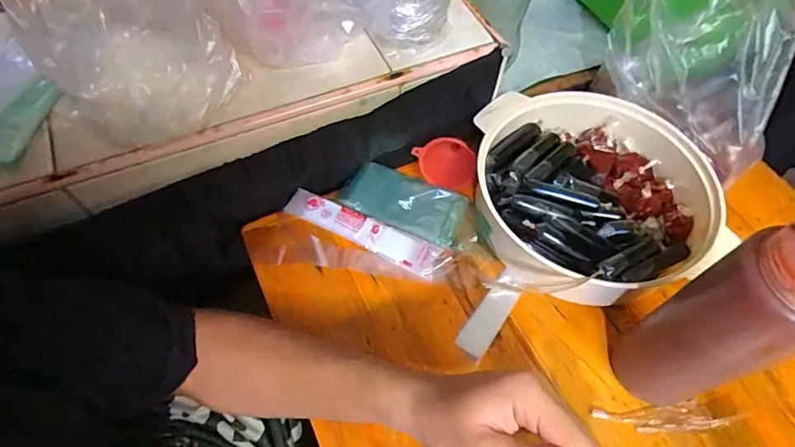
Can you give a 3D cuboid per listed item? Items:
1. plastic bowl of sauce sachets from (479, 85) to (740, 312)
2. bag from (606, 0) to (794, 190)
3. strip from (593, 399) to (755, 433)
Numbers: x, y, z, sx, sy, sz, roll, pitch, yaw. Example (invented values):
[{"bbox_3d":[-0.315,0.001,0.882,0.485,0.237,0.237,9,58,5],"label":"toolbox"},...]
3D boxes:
[{"bbox_3d":[0.203,-0.035,0.497,0.235,0.070,0.230,1,60,-1],"label":"plastic bowl of sauce sachets"},{"bbox_3d":[0.334,-0.176,0.501,0.124,0.162,0.196,-39,68,-21],"label":"bag"},{"bbox_3d":[0.239,0.170,0.414,0.126,0.016,0.025,-4,60,-4],"label":"strip"}]

